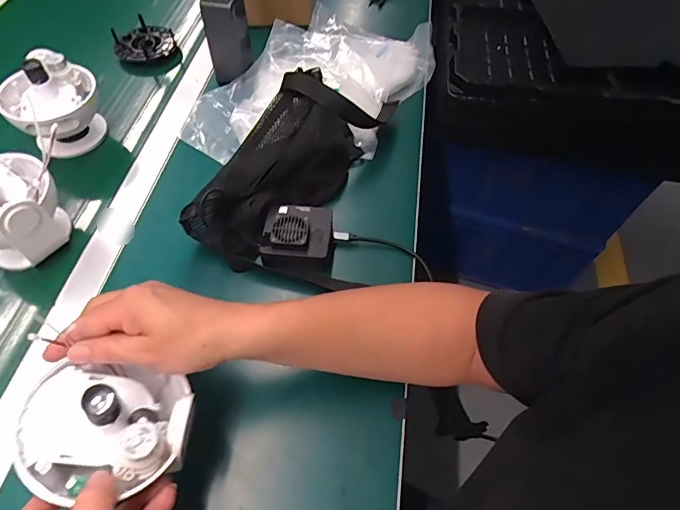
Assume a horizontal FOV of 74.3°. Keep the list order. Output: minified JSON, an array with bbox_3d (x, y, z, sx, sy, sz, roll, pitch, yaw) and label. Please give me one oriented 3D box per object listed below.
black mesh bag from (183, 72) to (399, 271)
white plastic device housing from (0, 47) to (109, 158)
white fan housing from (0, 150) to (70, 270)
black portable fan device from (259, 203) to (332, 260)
[{"bbox_3d":[-0.057,-0.132,0.558,0.128,0.090,0.323,32,61,16],"label":"black mesh bag"},{"bbox_3d":[-0.392,-0.200,0.597,0.132,0.108,0.098,8,57,2],"label":"white plastic device housing"},{"bbox_3d":[-0.372,-0.050,0.494,0.112,0.100,0.112,34,62,17],"label":"white fan housing"},{"bbox_3d":[-0.049,-0.027,0.522,0.078,0.036,0.067,5,57,0],"label":"black portable fan device"}]

